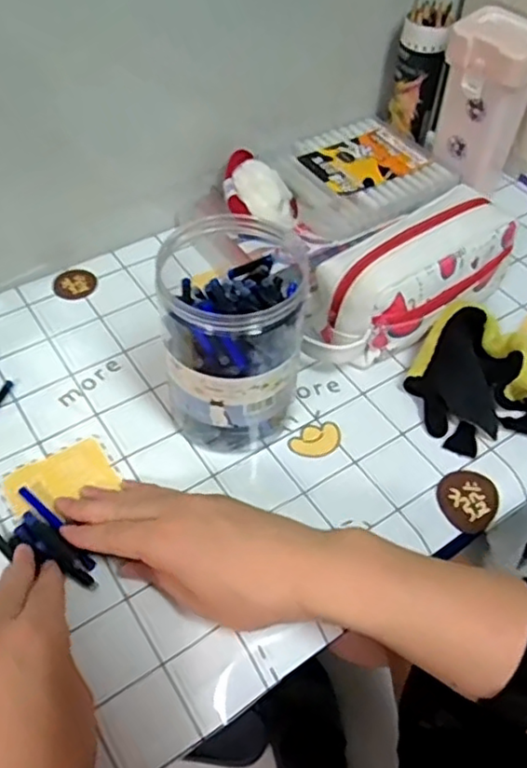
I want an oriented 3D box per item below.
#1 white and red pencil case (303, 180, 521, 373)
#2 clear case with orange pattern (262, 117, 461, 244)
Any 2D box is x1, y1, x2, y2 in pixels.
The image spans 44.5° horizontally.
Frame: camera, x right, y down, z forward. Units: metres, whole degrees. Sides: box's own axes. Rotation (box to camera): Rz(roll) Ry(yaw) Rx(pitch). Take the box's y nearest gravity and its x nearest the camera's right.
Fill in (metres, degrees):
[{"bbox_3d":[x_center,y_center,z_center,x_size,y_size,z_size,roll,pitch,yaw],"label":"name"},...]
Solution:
[{"bbox_3d":[0.124,-0.089,0.555,0.210,0.096,0.084,-30,58,-24],"label":"white and red pencil case"},{"bbox_3d":[0.096,-0.215,0.663,0.168,0.025,0.132,-25,56,-22],"label":"clear case with orange pattern"}]

